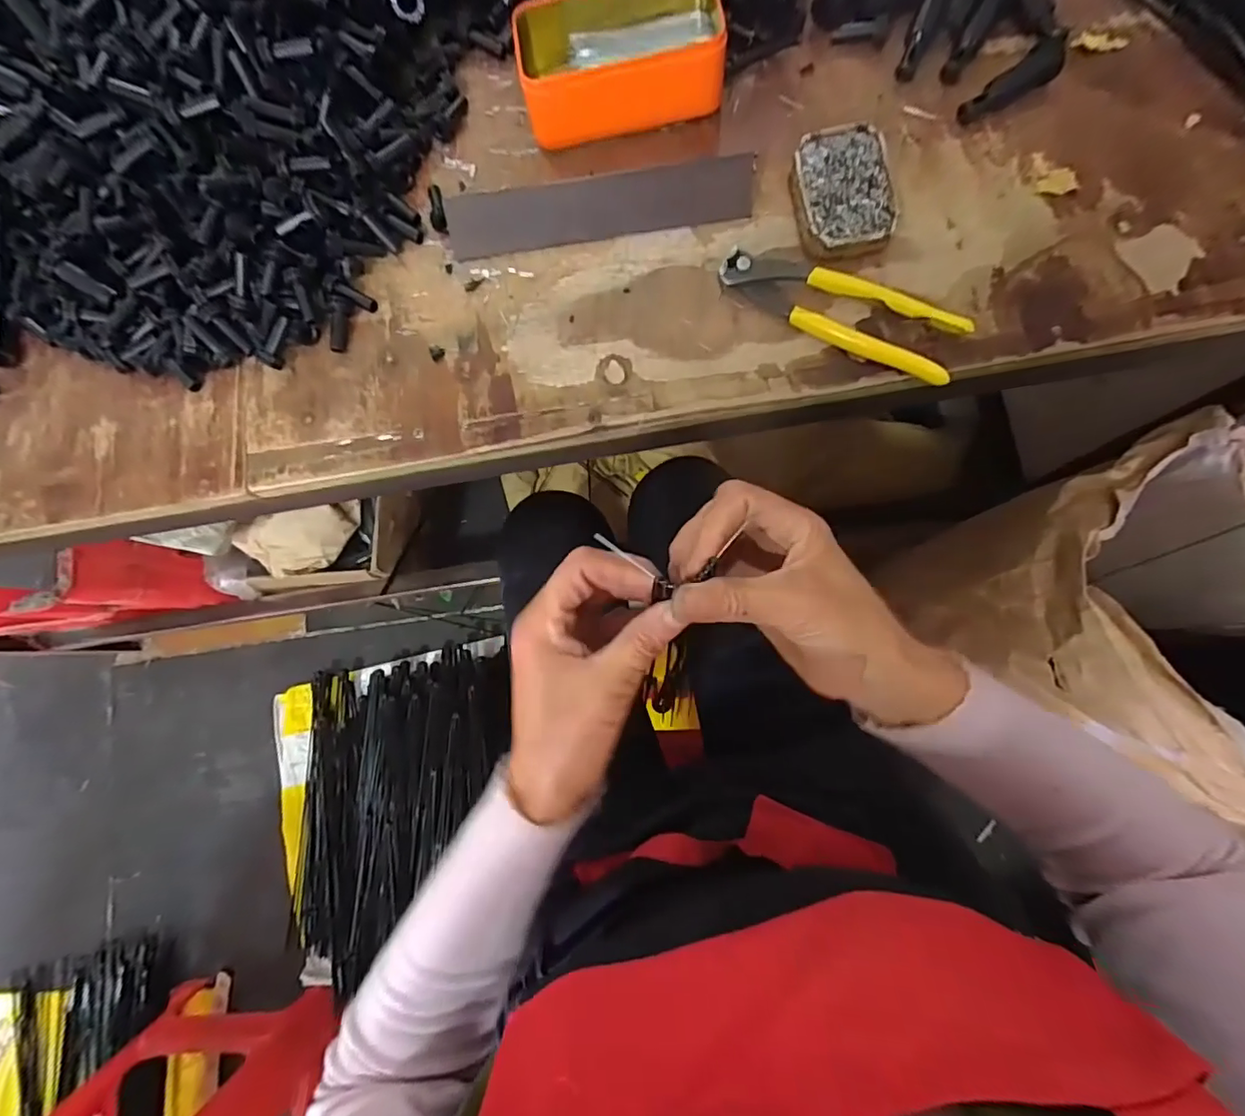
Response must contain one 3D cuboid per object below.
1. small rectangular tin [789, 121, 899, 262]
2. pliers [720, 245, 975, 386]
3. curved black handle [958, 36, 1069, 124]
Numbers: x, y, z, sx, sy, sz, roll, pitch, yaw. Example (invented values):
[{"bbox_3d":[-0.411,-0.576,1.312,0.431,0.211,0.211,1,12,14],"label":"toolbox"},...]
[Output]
[{"bbox_3d":[0.152,-0.251,0.370,0.062,0.019,0.089,-7,80,4],"label":"small rectangular tin"},{"bbox_3d":[0.144,-0.168,0.363,0.163,0.018,0.045,25,84,8],"label":"pliers"},{"bbox_3d":[0.271,-0.326,0.373,0.069,0.021,0.024,-35,80,-1],"label":"curved black handle"}]

